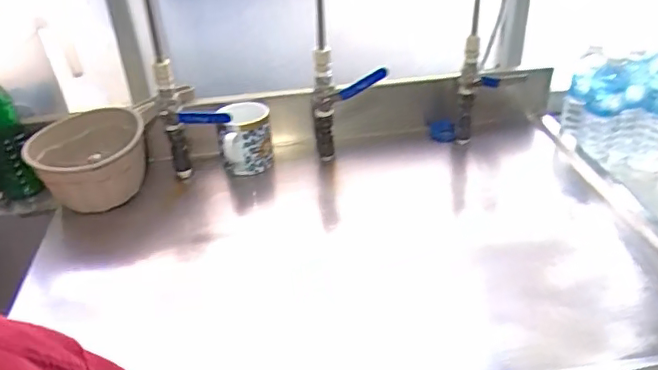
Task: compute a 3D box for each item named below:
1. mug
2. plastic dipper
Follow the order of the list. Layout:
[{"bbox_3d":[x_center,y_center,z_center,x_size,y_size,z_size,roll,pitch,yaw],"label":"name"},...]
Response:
[{"bbox_3d":[-0.143,-0.075,0.951,0.100,0.114,0.088,-7,34,-6],"label":"mug"},{"bbox_3d":[-0.347,-0.052,0.906,0.258,0.122,0.173,-9,34,-9],"label":"plastic dipper"}]

